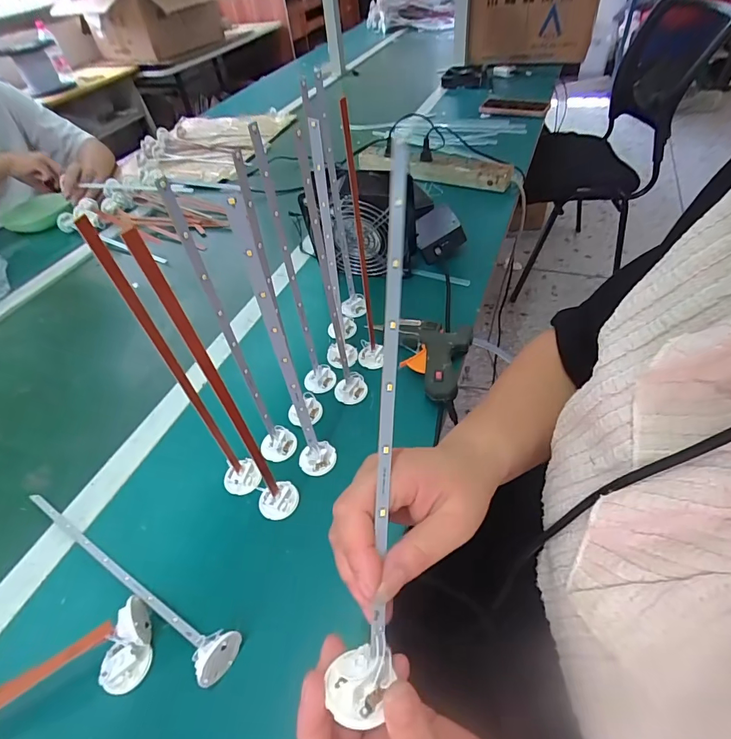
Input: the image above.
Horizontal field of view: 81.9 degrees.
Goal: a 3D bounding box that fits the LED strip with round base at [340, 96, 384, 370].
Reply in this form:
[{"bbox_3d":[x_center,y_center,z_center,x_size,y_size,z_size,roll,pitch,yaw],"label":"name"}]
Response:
[{"bbox_3d":[-0.005,-0.111,0.437,0.028,0.290,0.034,-8,48,-1],"label":"LED strip with round base"}]

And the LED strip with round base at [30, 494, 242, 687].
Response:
[{"bbox_3d":[-0.229,0.181,0.377,0.282,0.035,0.035,20,54,22],"label":"LED strip with round base"}]

